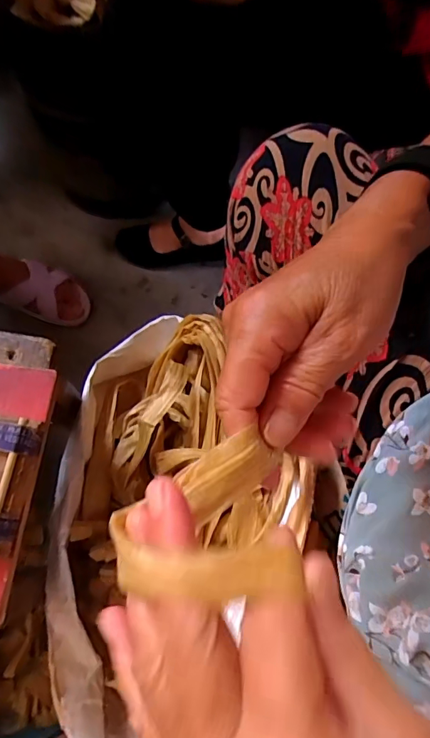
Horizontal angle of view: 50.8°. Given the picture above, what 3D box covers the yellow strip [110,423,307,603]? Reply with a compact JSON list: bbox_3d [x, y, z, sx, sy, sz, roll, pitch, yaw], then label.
[{"bbox_3d":[-0.005,0.051,0.170,0.065,0.040,0.058,-1,70,-2],"label":"yellow strip"}]

